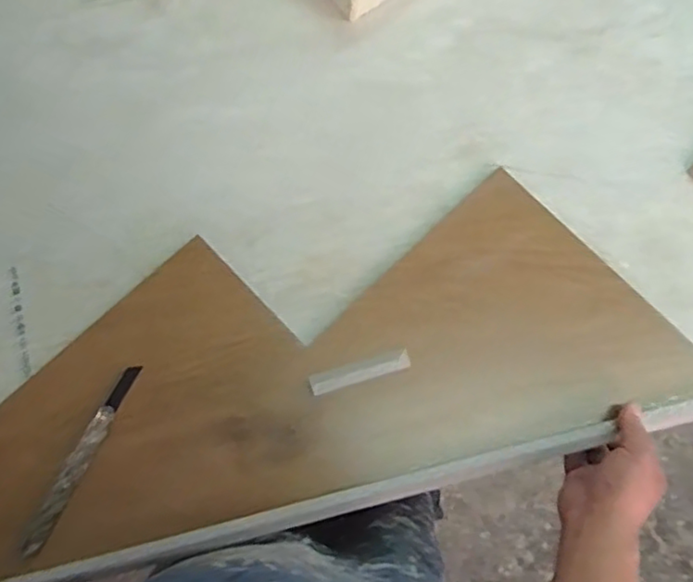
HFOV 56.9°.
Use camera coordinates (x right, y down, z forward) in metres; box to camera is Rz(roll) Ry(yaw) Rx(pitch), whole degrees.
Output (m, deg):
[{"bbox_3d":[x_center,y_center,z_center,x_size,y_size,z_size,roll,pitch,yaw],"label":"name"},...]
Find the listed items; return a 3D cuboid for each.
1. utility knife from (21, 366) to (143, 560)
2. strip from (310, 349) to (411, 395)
[{"bbox_3d":[-0.243,0.152,0.584,0.016,0.011,0.184,25,76,6],"label":"utility knife"},{"bbox_3d":[0.013,0.078,0.620,0.098,0.008,0.019,-16,76,-5],"label":"strip"}]

